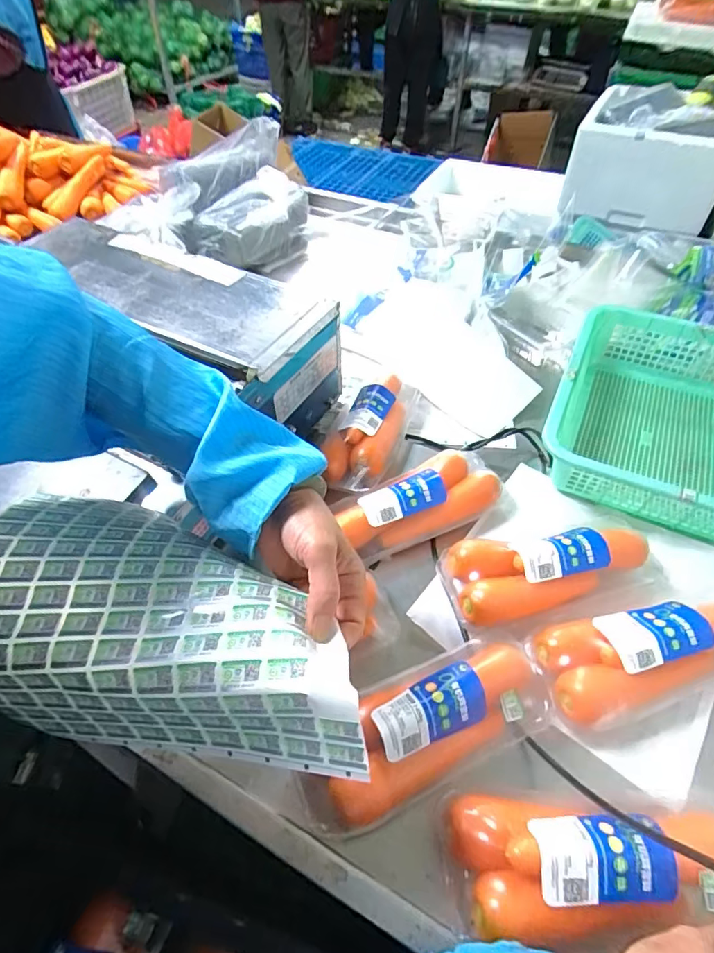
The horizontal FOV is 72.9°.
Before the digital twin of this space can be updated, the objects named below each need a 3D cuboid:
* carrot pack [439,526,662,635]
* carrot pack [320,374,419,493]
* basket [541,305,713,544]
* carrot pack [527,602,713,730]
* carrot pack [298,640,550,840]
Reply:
[{"bbox_3d":[0.216,0.101,0.520,0.237,0.048,0.099,-7,51,-5],"label":"carrot pack"},{"bbox_3d":[0.017,-0.072,0.676,0.099,0.052,0.229,13,52,11],"label":"carrot pack"},{"bbox_3d":[0.416,-0.083,0.662,0.268,0.101,0.356,22,55,18],"label":"basket"},{"bbox_3d":[0.288,0.167,0.472,0.230,0.058,0.094,-13,52,-10],"label":"carrot pack"},{"bbox_3d":[0.061,0.220,0.427,0.230,0.062,0.090,-20,54,-15],"label":"carrot pack"}]

